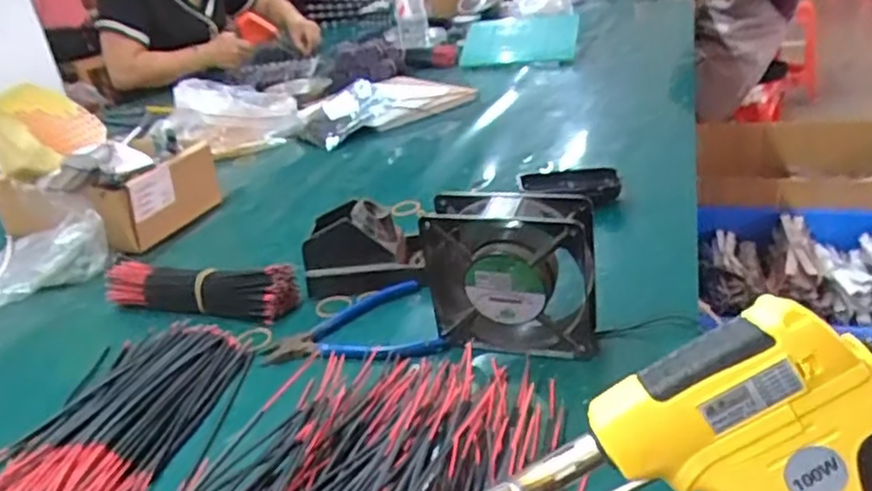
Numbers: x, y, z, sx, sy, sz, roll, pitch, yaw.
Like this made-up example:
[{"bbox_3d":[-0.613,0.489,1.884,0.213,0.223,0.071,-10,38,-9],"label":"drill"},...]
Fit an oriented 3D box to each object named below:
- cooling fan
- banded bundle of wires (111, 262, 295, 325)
[{"bbox_3d":[0.053,0.027,0.497,0.123,0.125,0.043,1,28,17],"label":"cooling fan"},{"bbox_3d":[-0.229,0.038,0.635,0.199,0.040,0.044,2,28,19],"label":"banded bundle of wires"}]

